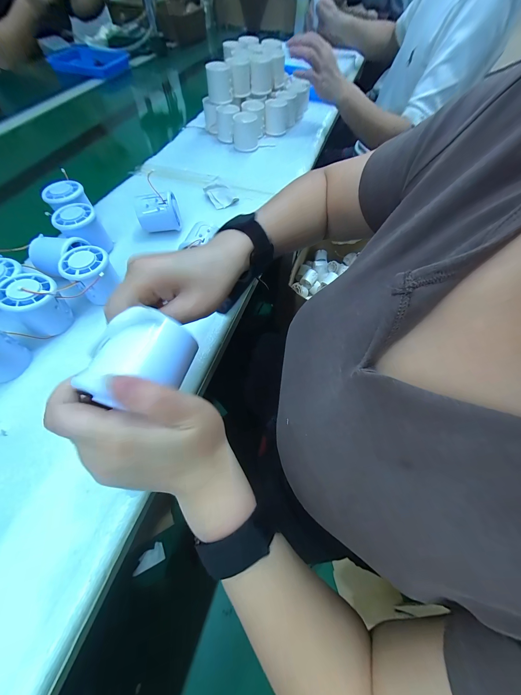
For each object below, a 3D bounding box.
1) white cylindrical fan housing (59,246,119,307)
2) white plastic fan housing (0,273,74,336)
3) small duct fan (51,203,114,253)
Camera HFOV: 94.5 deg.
[{"bbox_3d":[-0.216,-0.094,0.314,0.049,0.051,0.051,1,61,-1],"label":"white cylindrical fan housing"},{"bbox_3d":[-0.263,-0.052,0.288,0.057,0.060,0.052,1,61,-1],"label":"white plastic fan housing"},{"bbox_3d":[-0.259,-0.171,0.353,0.051,0.052,0.053,1,61,-1],"label":"small duct fan"}]

